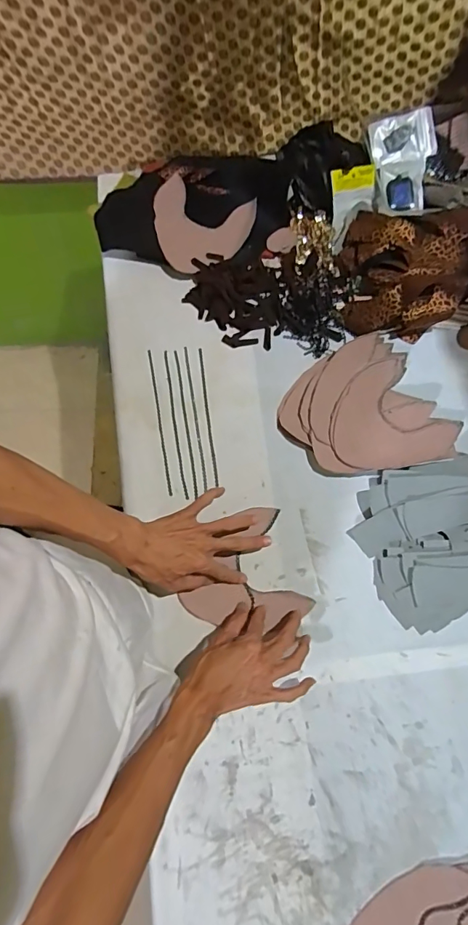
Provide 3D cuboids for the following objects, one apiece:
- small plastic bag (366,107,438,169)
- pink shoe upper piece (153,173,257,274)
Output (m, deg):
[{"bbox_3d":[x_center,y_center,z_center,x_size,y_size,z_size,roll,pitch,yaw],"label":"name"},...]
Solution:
[{"bbox_3d":[0.269,-0.511,0.708,0.099,0.016,0.075,-14,99,6],"label":"small plastic bag"},{"bbox_3d":[-0.061,-0.381,0.720,0.153,0.023,0.148,22,77,7],"label":"pink shoe upper piece"}]

